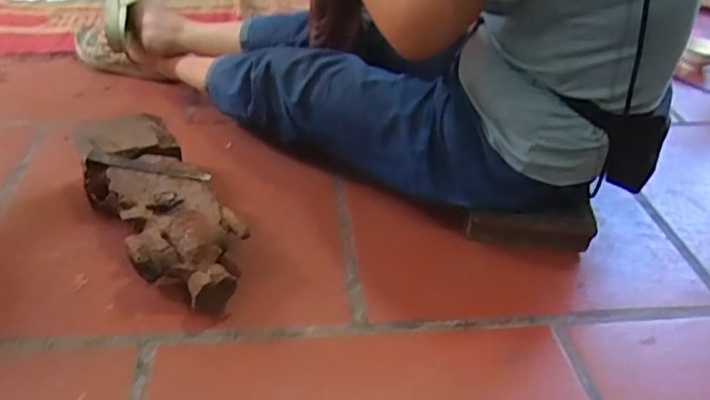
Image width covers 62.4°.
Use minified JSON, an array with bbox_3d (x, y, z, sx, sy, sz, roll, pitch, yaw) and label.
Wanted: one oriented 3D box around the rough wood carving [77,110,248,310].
[{"bbox_3d":[-0.265,0.010,0.796,0.140,0.093,0.360,-24,47,-32],"label":"rough wood carving"}]

